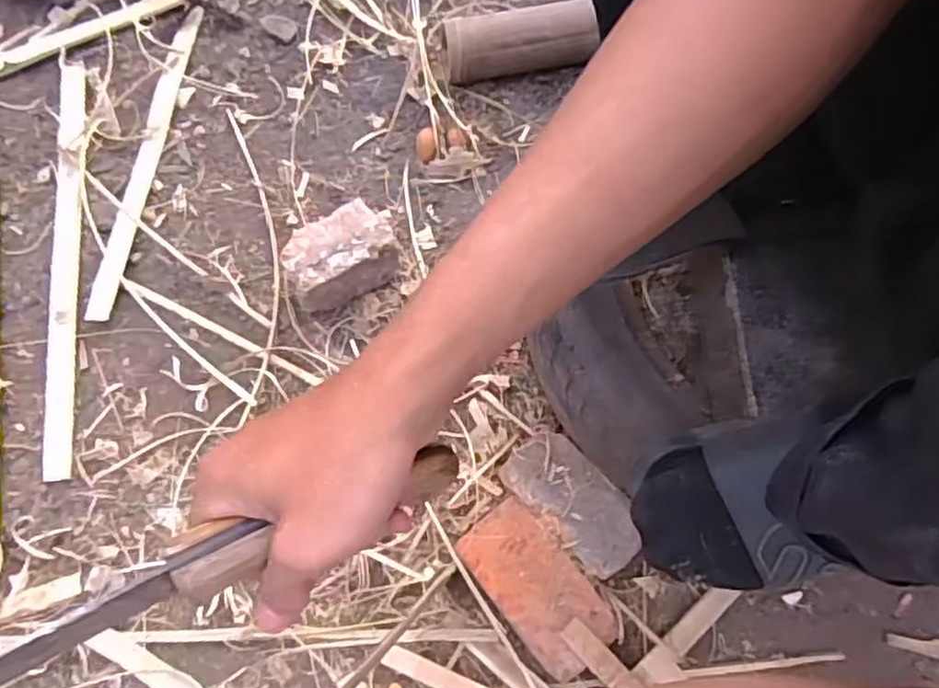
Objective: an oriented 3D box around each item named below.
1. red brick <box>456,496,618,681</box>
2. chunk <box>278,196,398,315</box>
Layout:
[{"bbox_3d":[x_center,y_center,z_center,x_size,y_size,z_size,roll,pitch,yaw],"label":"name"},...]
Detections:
[{"bbox_3d":[0.067,0.246,0.729,0.092,0.039,0.171,-37,77,-13],"label":"red brick"},{"bbox_3d":[-0.142,-0.106,0.814,0.145,0.088,0.084,-31,75,-11],"label":"chunk"}]

